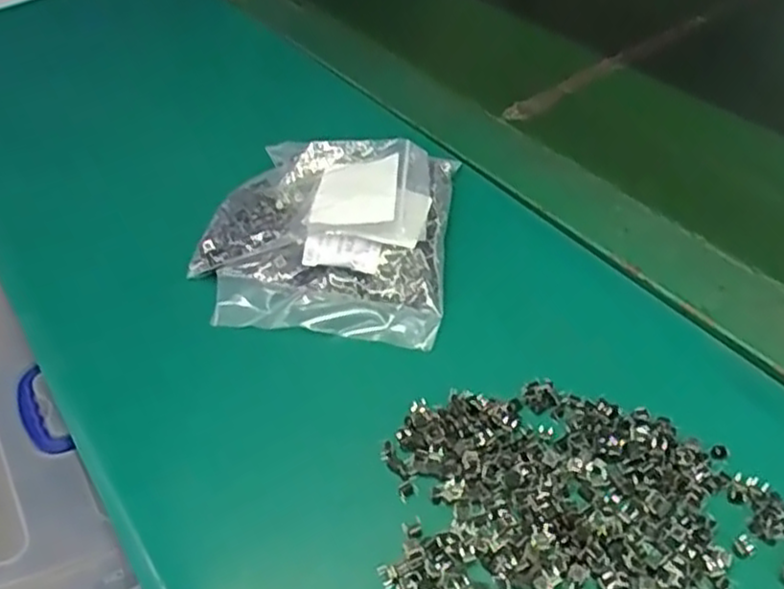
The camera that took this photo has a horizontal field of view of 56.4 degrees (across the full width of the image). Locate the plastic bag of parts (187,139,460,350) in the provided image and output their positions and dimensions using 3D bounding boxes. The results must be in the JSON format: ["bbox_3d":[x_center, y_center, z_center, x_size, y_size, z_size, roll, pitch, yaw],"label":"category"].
[{"bbox_3d":[-0.042,-0.046,0.446,0.150,0.032,0.152,1,44,7],"label":"plastic bag of parts"}]

